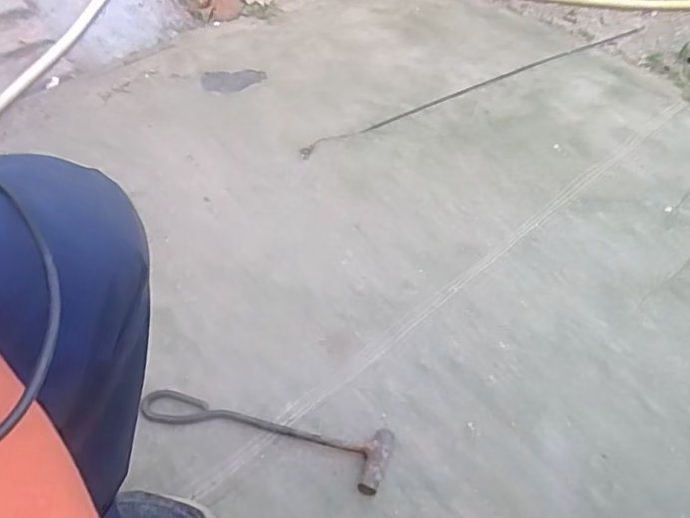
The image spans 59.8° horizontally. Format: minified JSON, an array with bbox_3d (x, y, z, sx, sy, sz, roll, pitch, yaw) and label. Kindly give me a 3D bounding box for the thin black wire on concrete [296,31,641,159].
[{"bbox_3d":[0.253,-0.325,1.095,0.720,0.011,0.038,-23,54,-11],"label":"thin black wire on concrete"}]

